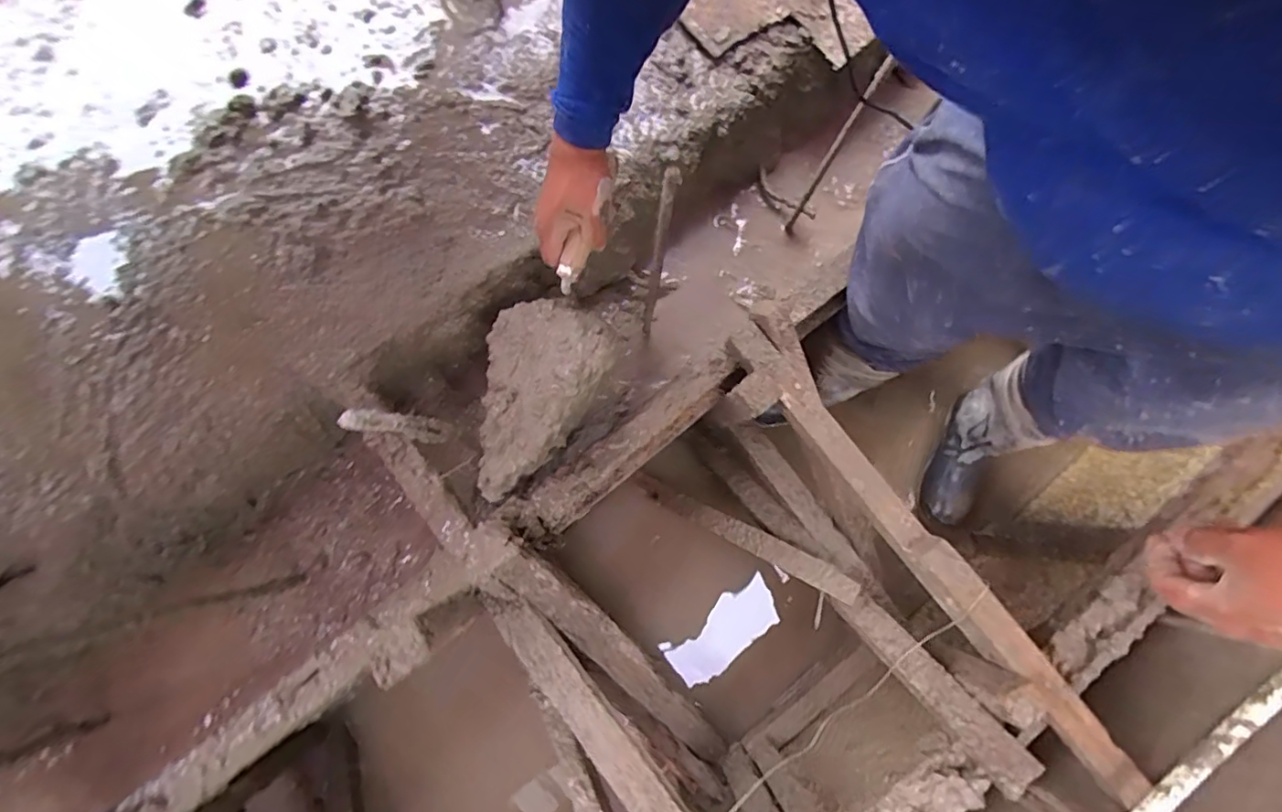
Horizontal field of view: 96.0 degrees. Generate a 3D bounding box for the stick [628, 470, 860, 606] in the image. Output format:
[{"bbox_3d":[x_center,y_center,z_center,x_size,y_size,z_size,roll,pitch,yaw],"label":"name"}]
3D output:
[{"bbox_3d":[0.144,0.207,1.007,0.493,0.031,0.042,20,75,47],"label":"stick"}]

